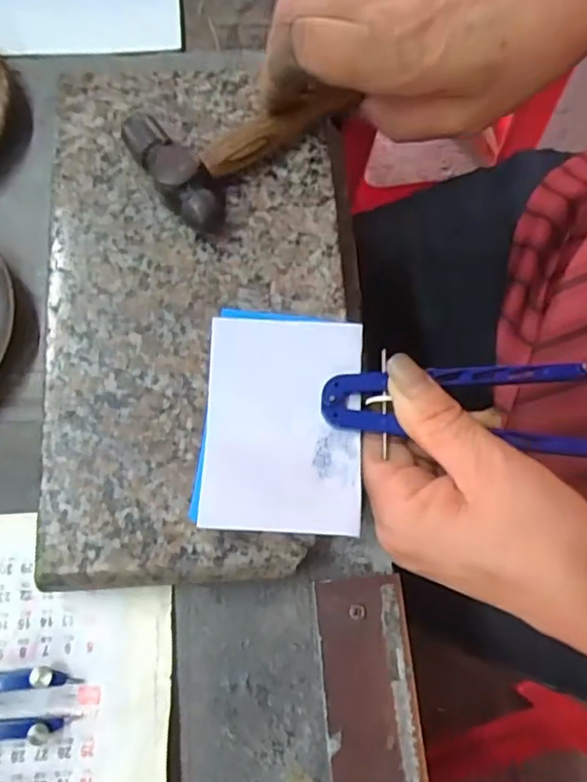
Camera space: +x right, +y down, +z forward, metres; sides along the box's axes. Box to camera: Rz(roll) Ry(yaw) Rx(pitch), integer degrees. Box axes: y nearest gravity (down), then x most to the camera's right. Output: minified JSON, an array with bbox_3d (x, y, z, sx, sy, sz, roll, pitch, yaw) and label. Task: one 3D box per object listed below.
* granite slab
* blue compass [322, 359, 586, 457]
[{"bbox_3d":[-0.044,-0.042,0.278,0.127,0.025,0.247,-3,73,-3],"label":"granite slab"},{"bbox_3d":[0.071,0.007,0.249,0.117,0.007,0.041,1,73,0],"label":"blue compass"}]

